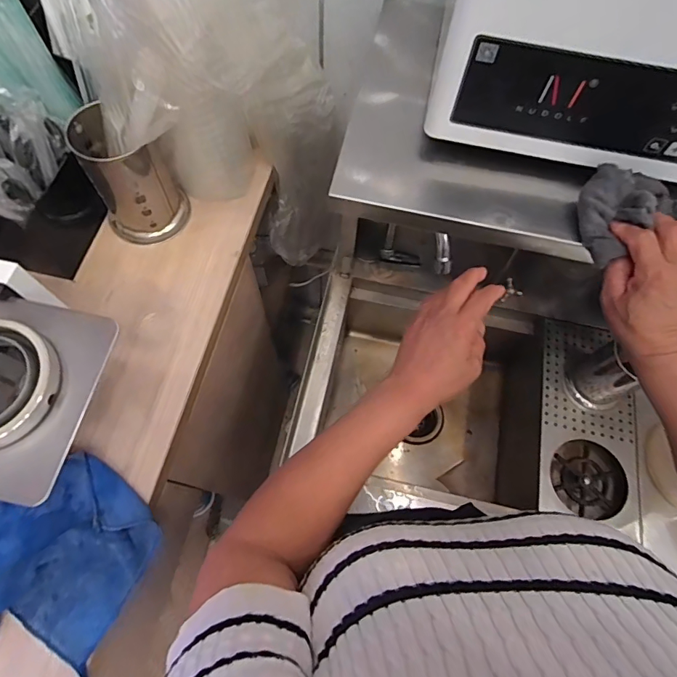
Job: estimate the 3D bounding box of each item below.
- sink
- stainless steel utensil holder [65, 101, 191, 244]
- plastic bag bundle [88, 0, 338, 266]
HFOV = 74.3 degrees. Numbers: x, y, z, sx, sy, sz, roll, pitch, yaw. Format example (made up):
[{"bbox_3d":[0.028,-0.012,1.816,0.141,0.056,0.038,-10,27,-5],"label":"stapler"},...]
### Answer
[{"bbox_3d":[0.205,0.140,0.835,0.536,0.257,0.415,11,68,2],"label":"sink"},{"bbox_3d":[-0.295,-0.221,0.635,0.109,0.163,0.096,11,68,2],"label":"stainless steel utensil holder"},{"bbox_3d":[-0.139,-0.322,0.629,0.228,0.534,0.251,14,68,4],"label":"plastic bag bundle"}]

